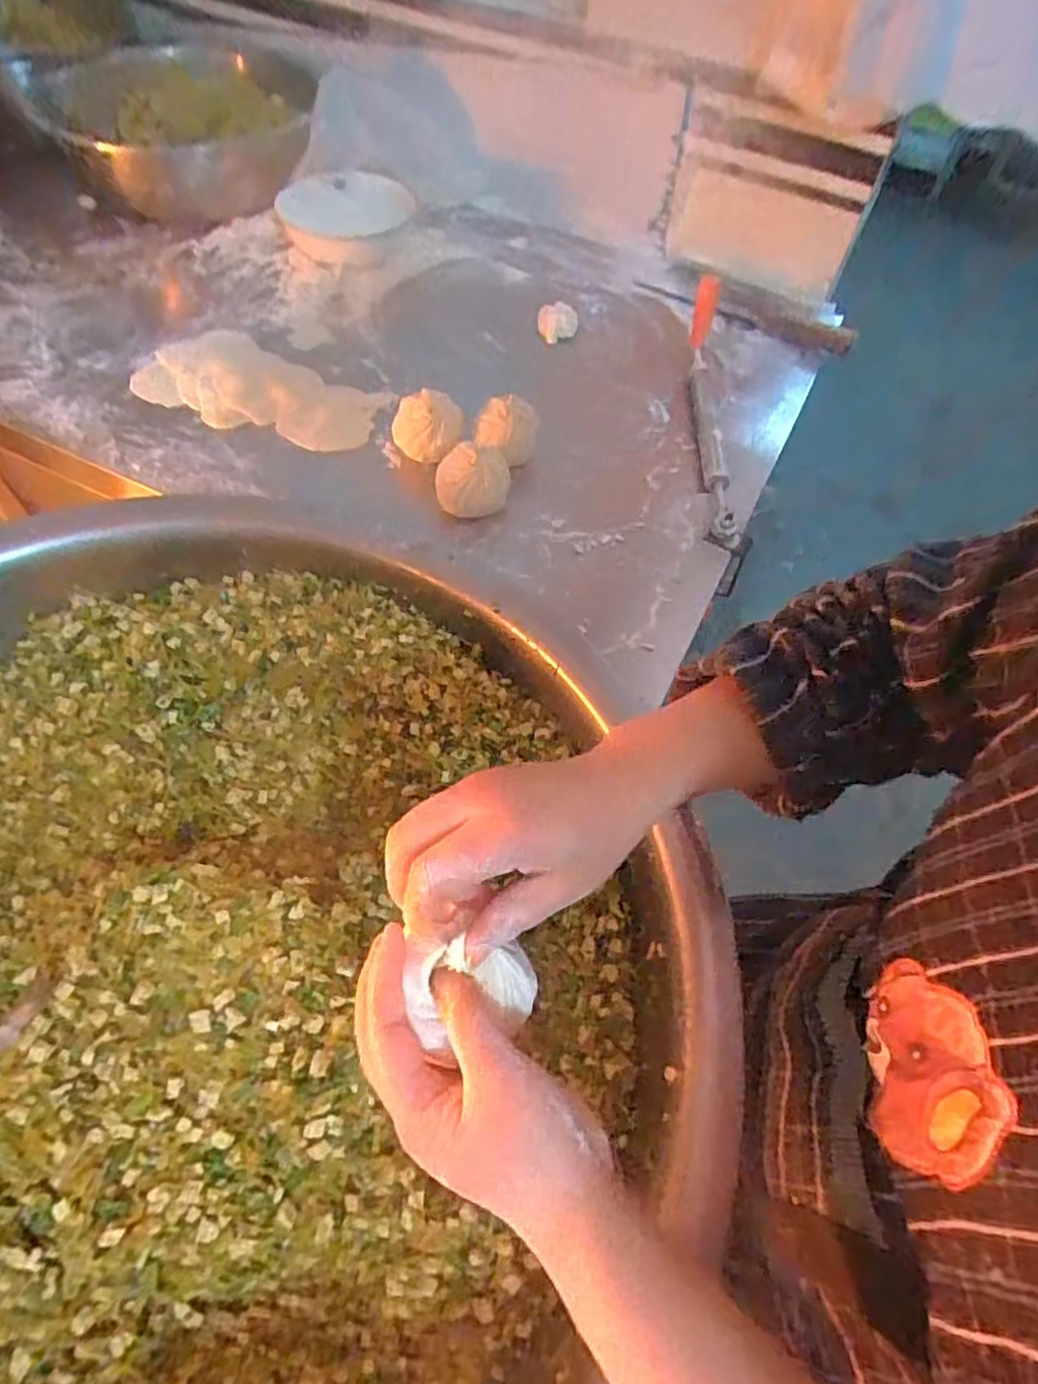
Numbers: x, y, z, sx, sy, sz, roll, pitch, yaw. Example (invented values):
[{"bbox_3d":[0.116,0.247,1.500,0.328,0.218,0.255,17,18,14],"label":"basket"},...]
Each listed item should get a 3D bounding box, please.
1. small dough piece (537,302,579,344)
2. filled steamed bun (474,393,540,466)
[{"bbox_3d":[0.048,-0.457,0.841,0.049,0.032,0.037,3,58,-2],"label":"small dough piece"},{"bbox_3d":[-0.012,-0.266,0.695,0.065,0.062,0.064,3,58,-2],"label":"filled steamed bun"}]

